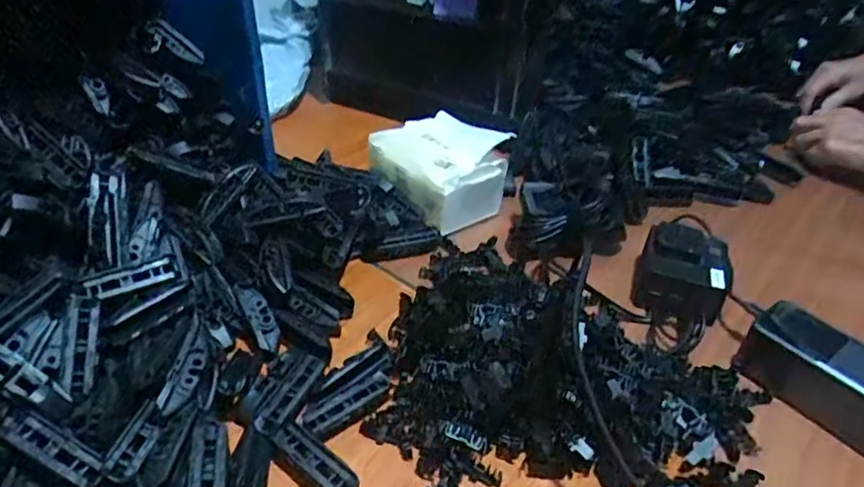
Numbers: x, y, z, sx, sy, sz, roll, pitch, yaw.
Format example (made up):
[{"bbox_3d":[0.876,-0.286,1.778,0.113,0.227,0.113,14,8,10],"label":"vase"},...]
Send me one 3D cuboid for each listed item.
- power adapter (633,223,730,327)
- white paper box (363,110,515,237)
[{"bbox_3d":[0.228,0.026,0.550,0.075,0.053,0.077,19,39,17],"label":"power adapter"},{"bbox_3d":[0.004,-0.087,0.650,0.143,0.071,0.095,34,46,32],"label":"white paper box"}]

